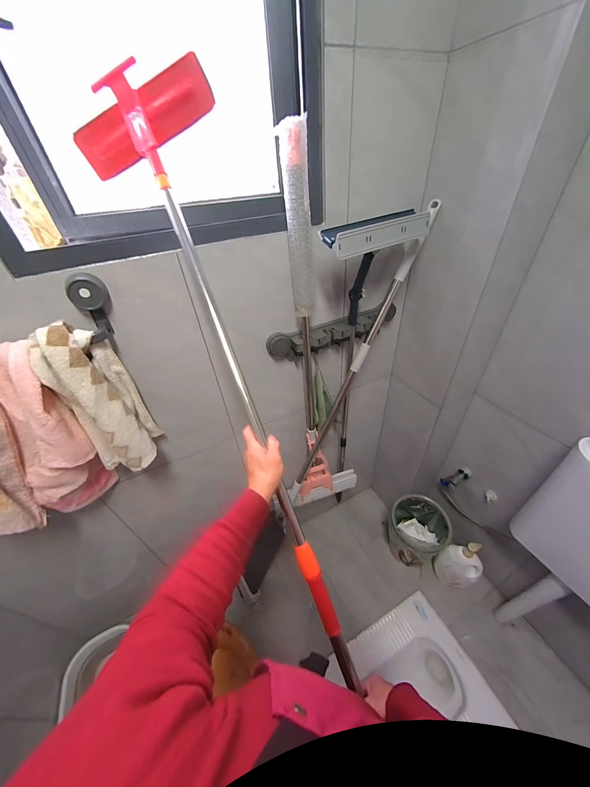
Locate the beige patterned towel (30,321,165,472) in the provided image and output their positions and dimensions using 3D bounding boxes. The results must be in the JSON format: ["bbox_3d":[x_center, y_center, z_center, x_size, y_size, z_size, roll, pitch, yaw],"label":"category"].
[{"bbox_3d":[-0.380,0.018,0.546,0.097,0.299,0.106,-9,39,-4],"label":"beige patterned towel"}]

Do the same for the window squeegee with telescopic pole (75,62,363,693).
[{"bbox_3d":[-0.165,-0.022,0.526,0.287,1.162,0.080,-14,0,13],"label":"window squeegee with telescopic pole"}]

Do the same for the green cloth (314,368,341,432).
[{"bbox_3d":[0.103,0.021,0.873,0.083,0.204,0.036,-10,39,-5],"label":"green cloth"}]

